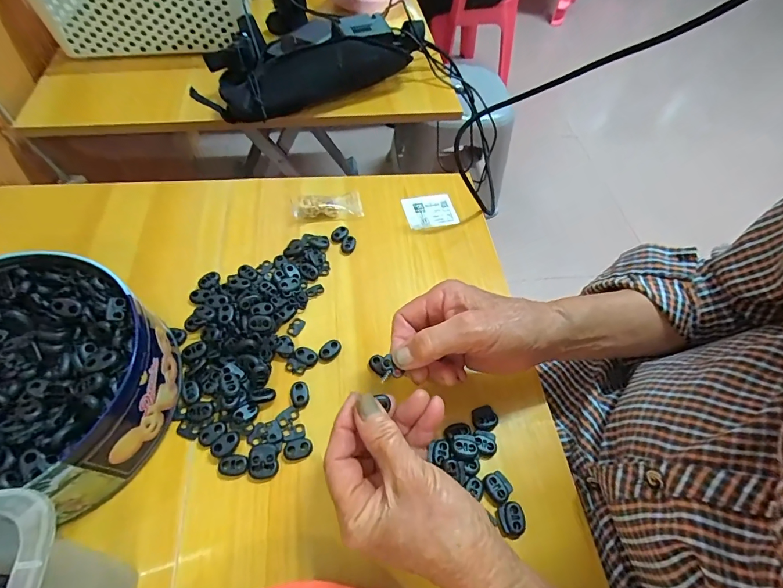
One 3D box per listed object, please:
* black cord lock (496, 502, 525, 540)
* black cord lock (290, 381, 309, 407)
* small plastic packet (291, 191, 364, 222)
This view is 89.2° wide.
[{"bbox_3d":[0.089,0.169,0.296,0.019,0.007,0.023,-5,56,-8],"label":"black cord lock"},{"bbox_3d":[-0.078,0.084,0.337,0.015,0.004,0.021,-13,58,-14],"label":"black cord lock"},{"bbox_3d":[-0.074,-0.103,0.457,0.078,0.017,0.031,-9,57,-11],"label":"small plastic packet"}]

